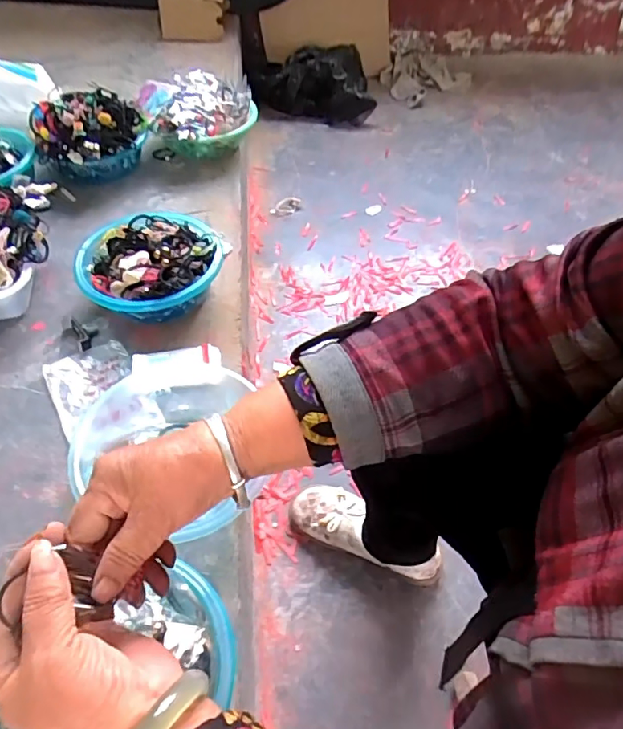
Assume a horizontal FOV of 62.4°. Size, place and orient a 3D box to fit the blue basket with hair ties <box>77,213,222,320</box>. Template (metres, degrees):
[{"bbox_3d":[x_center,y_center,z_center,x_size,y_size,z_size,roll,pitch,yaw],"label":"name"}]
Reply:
[{"bbox_3d":[-0.257,-0.153,0.835,0.209,0.089,0.214,1,51,-2],"label":"blue basket with hair ties"}]

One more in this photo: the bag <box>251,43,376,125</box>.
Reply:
[{"bbox_3d":[0.005,-0.882,1.607,0.371,0.147,0.183,3,51,0],"label":"bag"}]

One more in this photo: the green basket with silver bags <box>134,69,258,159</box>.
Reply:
[{"bbox_3d":[-0.248,-0.535,1.129,0.252,0.119,0.200,-19,54,-17],"label":"green basket with silver bags"}]

